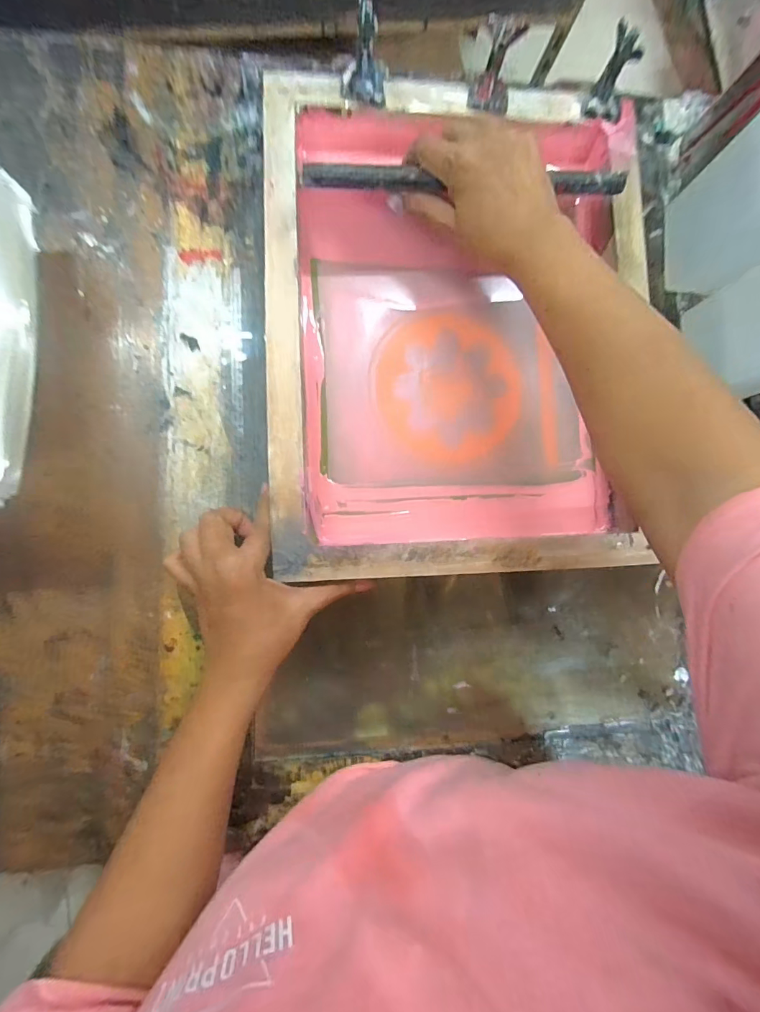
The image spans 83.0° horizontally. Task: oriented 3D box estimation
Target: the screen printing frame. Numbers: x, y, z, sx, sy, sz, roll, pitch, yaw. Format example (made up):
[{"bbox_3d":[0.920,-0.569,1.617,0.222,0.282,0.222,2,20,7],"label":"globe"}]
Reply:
[{"bbox_3d":[0.087,-0.162,0.411,0.373,0.052,0.443,-1,85,-8],"label":"screen printing frame"}]

